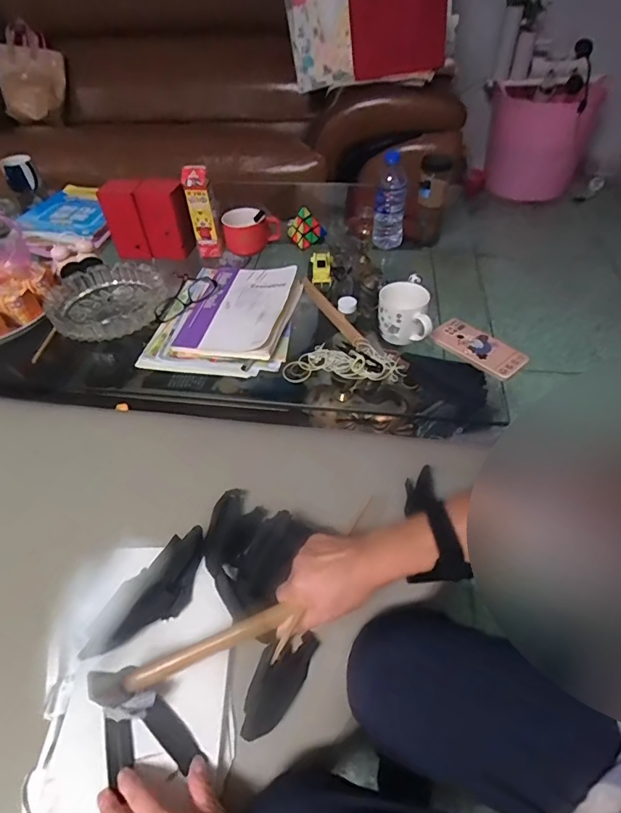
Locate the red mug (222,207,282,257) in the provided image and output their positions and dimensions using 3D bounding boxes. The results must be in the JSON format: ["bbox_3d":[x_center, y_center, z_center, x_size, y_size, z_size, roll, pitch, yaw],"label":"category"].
[{"bbox_3d":[-0.132,-0.405,1.036,0.128,0.095,0.082,-6,46,-3],"label":"red mug"}]

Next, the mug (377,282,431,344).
[{"bbox_3d":[0.163,-0.158,0.787,0.093,0.076,0.080,9,47,11],"label":"mug"}]

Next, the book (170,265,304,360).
[{"bbox_3d":[-0.126,-0.183,0.856,0.190,0.031,0.268,5,49,15],"label":"book"}]

